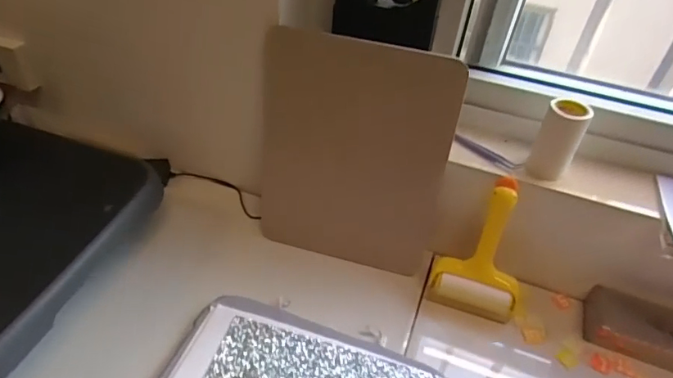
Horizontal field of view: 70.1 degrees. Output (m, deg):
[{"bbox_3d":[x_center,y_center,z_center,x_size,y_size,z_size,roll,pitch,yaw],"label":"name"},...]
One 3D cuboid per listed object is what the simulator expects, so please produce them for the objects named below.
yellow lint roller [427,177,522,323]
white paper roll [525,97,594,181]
[{"bbox_3d":[0.222,0.086,0.693,0.132,0.207,0.039,21,14,17],"label":"yellow lint roller"},{"bbox_3d":[0.297,-0.066,0.643,0.060,0.097,0.051,22,46,17],"label":"white paper roll"}]

